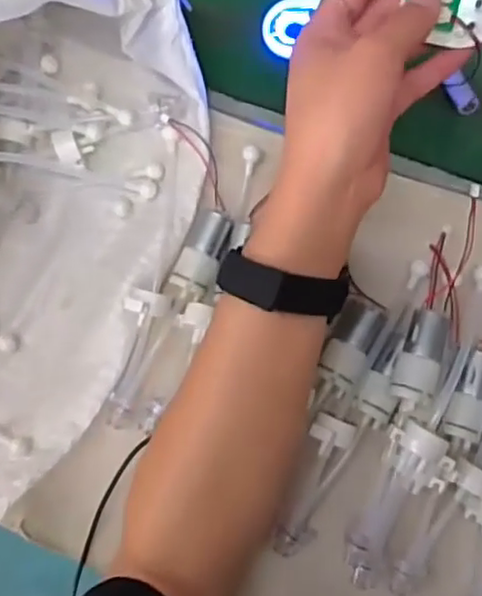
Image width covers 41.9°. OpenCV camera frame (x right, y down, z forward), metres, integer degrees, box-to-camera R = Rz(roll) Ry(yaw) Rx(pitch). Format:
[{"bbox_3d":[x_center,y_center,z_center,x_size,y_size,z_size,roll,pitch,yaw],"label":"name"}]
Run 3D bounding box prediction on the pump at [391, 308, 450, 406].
[{"bbox_3d":[0.112,0.036,0.393,0.026,0.029,0.057,18,86,7],"label":"pump"}]

